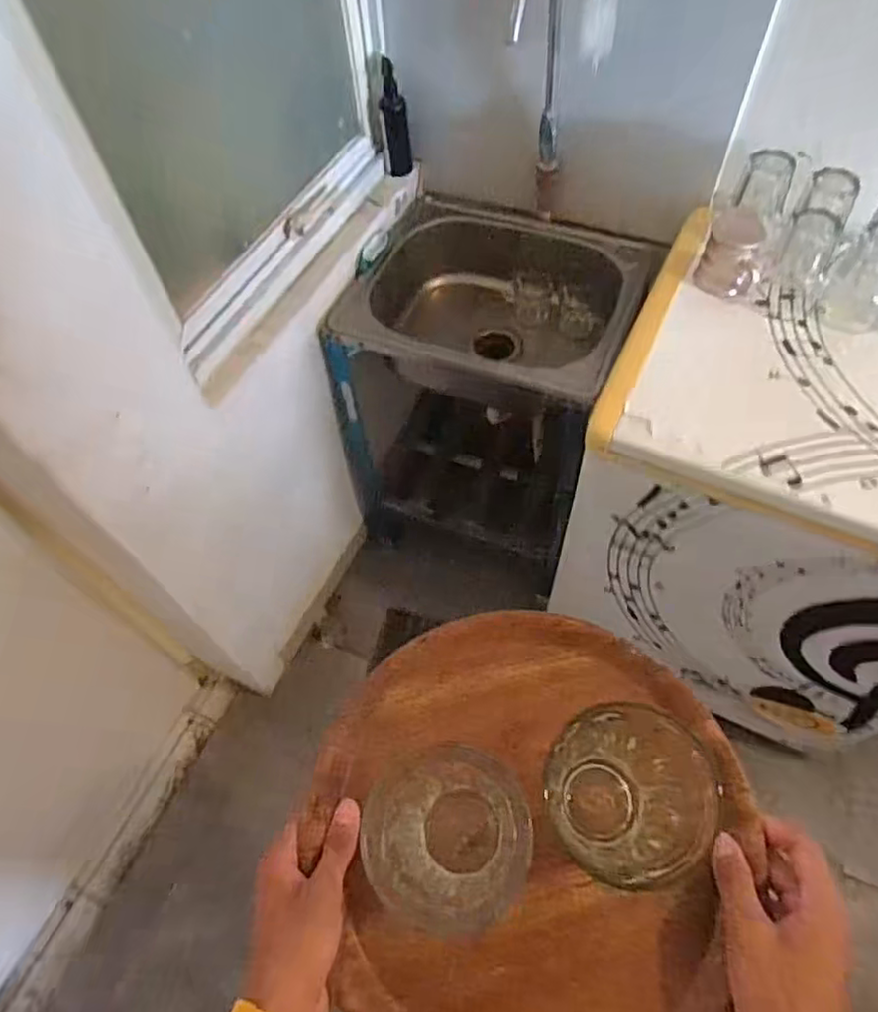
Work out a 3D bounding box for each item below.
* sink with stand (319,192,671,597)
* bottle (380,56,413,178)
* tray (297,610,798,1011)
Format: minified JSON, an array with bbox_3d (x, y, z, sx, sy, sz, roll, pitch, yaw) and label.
[{"bbox_3d":[0.112,-0.203,1.432,0.484,0.709,0.430,22,62,16],"label":"sink with stand"},{"bbox_3d":[-0.077,-0.682,1.158,0.049,0.173,0.037,-4,58,0],"label":"bottle"},{"bbox_3d":[0.062,0.214,0.433,0.272,0.035,0.288,-1,58,2],"label":"tray"}]

